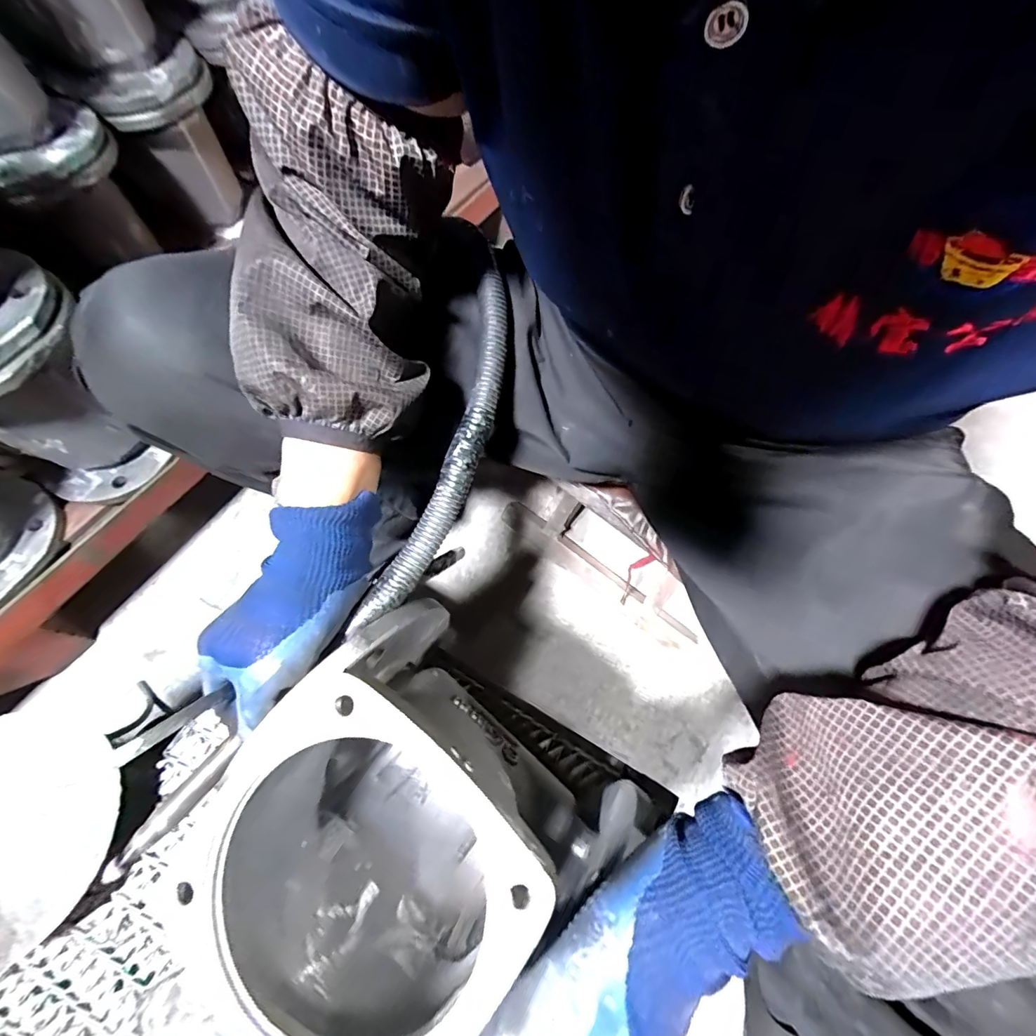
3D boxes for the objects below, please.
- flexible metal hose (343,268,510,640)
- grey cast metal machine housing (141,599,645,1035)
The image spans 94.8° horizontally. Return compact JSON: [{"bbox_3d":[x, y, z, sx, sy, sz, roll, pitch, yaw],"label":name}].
[{"bbox_3d":[-0.044,-0.046,0.313,0.040,0.017,0.256,18,79,8],"label":"flexible metal hose"},{"bbox_3d":[-0.056,0.176,0.284,0.180,0.163,0.181,39,71,16],"label":"grey cast metal machine housing"}]

